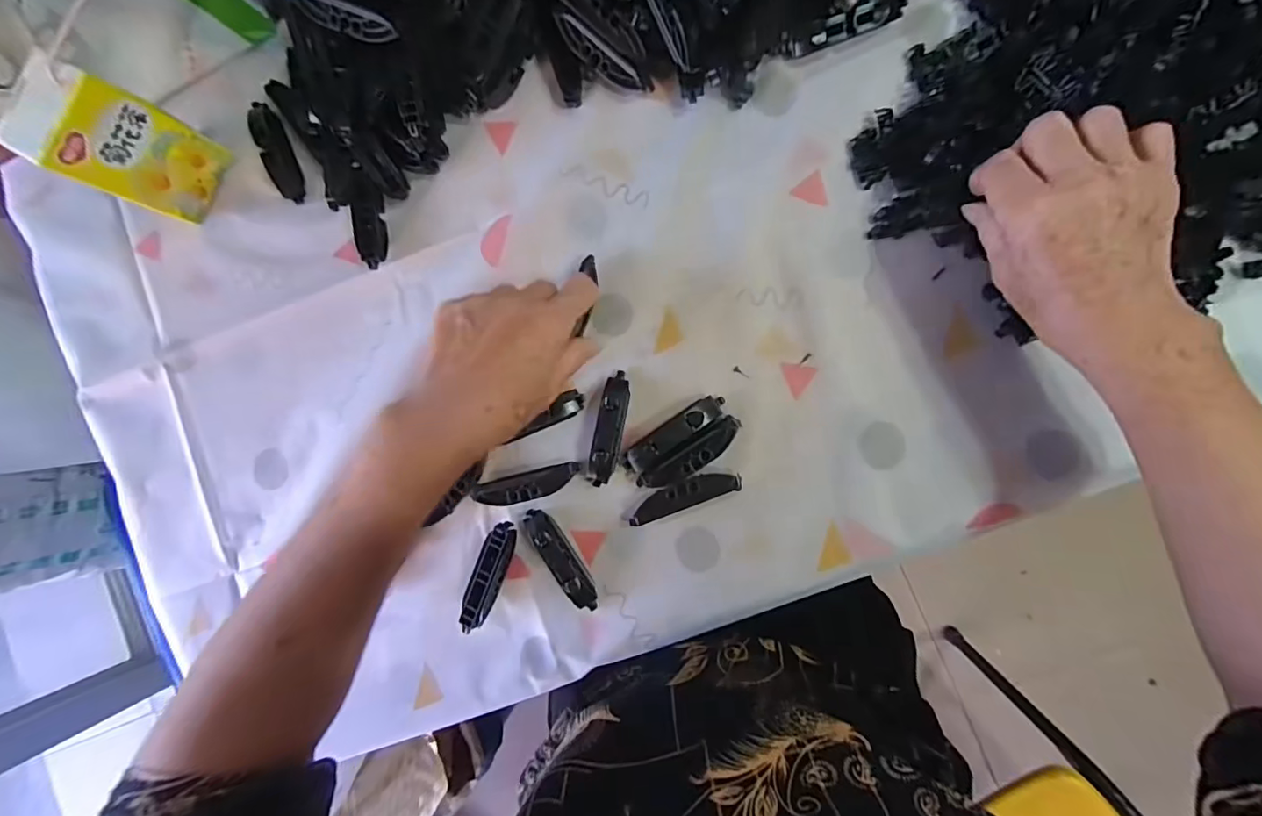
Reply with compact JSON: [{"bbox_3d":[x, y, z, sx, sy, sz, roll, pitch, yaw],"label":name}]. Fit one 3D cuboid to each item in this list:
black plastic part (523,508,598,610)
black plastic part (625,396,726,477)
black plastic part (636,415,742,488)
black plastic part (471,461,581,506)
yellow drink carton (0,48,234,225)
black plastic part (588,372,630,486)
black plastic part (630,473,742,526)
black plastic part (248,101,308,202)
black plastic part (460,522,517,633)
[{"bbox_3d":[-0.051,0.110,0.381,0.017,0.016,0.081,-35,86,6],"label":"black plastic part"},{"bbox_3d":[0.031,0.019,0.375,0.081,0.014,0.019,-36,86,6],"label":"black plastic part"},{"bbox_3d":[0.043,0.035,0.372,0.080,0.012,0.019,-35,86,6],"label":"black plastic part"},{"bbox_3d":[-0.076,0.057,0.387,0.081,0.013,0.019,-14,88,7],"label":"black plastic part"},{"bbox_3d":[-0.359,-0.186,0.379,0.041,0.107,0.067,28,93,6],"label":"yellow drink carton"},{"bbox_3d":[-0.016,0.015,0.381,0.018,0.015,0.081,11,91,7],"label":"black plastic part"},{"bbox_3d":[0.037,0.061,0.373,0.080,0.012,0.019,-20,87,7],"label":"black plastic part"},{"bbox_3d":[-0.280,-0.204,0.419,0.022,0.016,0.082,-21,87,6],"label":"black plastic part"},{"bbox_3d":[-0.105,0.123,0.390,0.021,0.018,0.081,18,92,7],"label":"black plastic part"}]

